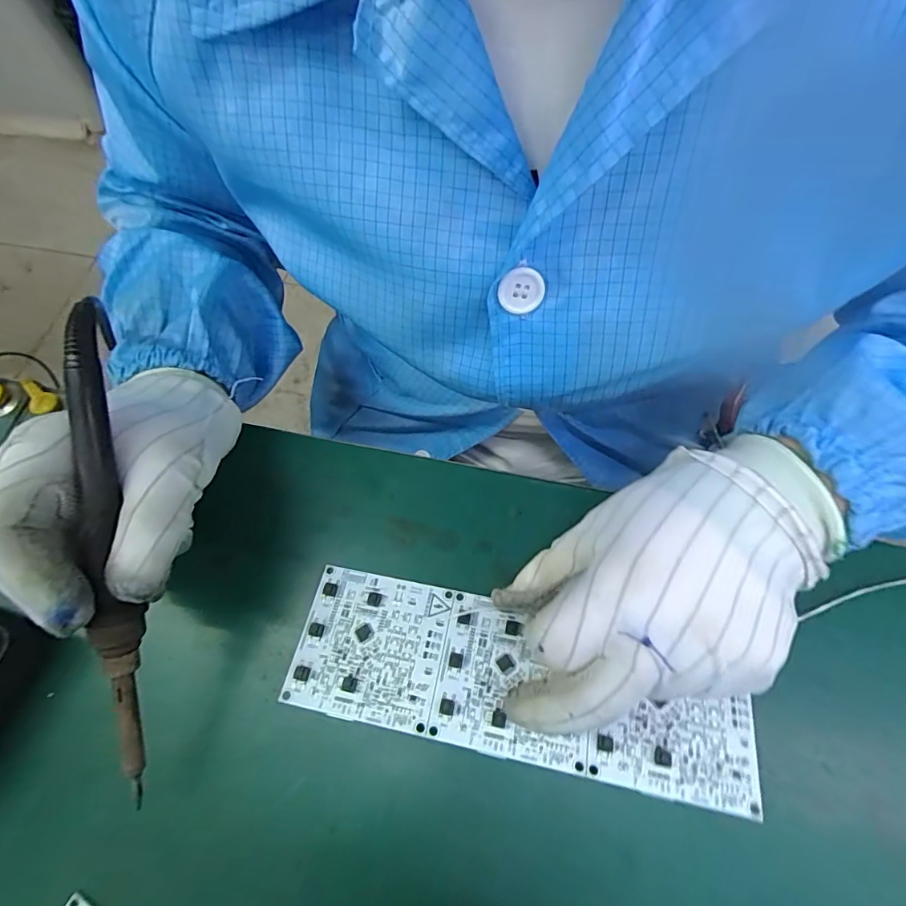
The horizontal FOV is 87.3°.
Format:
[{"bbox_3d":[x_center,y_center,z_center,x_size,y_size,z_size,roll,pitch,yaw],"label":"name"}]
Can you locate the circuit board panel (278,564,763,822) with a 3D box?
[{"bbox_3d":[0.028,0.104,0.224,0.208,0.004,0.066,9,59,9],"label":"circuit board panel"}]

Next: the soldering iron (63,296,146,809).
[{"bbox_3d":[-0.139,0.039,0.193,0.016,0.019,0.200,-5,93,1],"label":"soldering iron"}]

